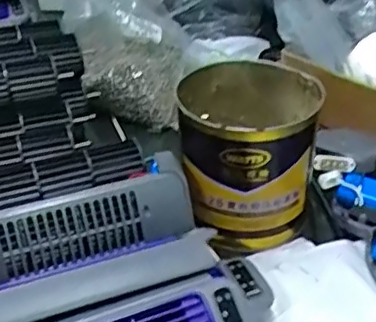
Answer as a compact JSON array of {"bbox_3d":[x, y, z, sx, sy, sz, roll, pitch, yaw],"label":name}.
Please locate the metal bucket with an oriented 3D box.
[{"bbox_3d":[0.053,-0.008,0.518,0.111,0.116,0.117,0,36,0],"label":"metal bucket"}]

